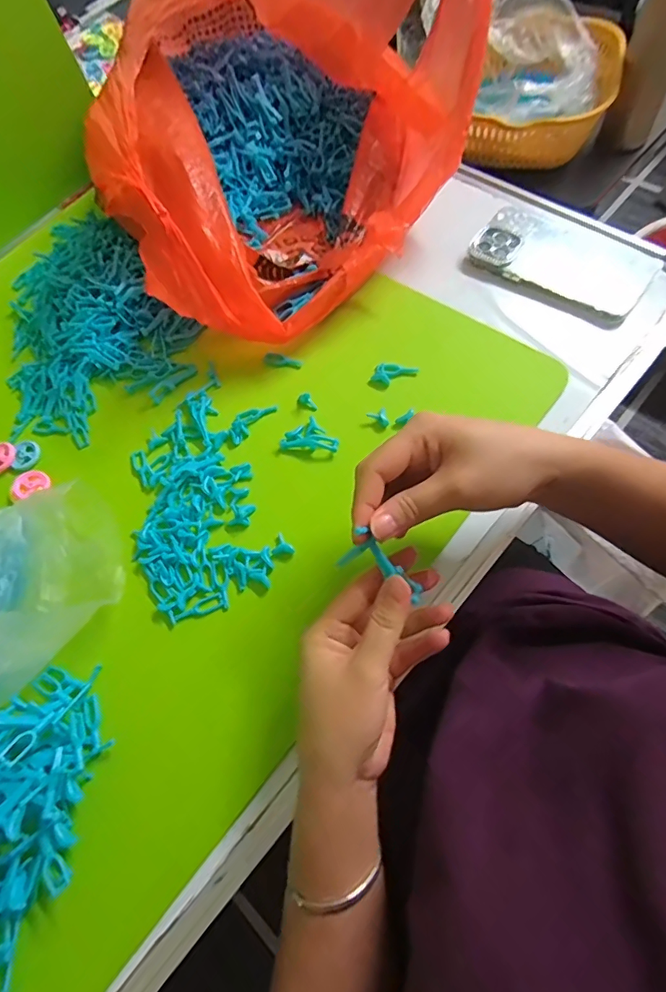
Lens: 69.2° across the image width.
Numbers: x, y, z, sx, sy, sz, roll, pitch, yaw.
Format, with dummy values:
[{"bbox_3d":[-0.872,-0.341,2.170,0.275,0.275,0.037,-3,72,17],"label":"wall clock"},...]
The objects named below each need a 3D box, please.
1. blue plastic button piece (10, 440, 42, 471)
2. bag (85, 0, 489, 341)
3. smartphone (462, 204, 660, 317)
[{"bbox_3d":[-0.285,-0.038,0.448,0.026,0.004,0.031,-4,65,6],"label":"blue plastic button piece"},{"bbox_3d":[-0.040,-0.341,0.459,0.320,0.170,0.386,10,68,9],"label":"bag"},{"bbox_3d":[0.223,-0.234,0.470,0.162,0.016,0.097,28,72,19],"label":"smartphone"}]

